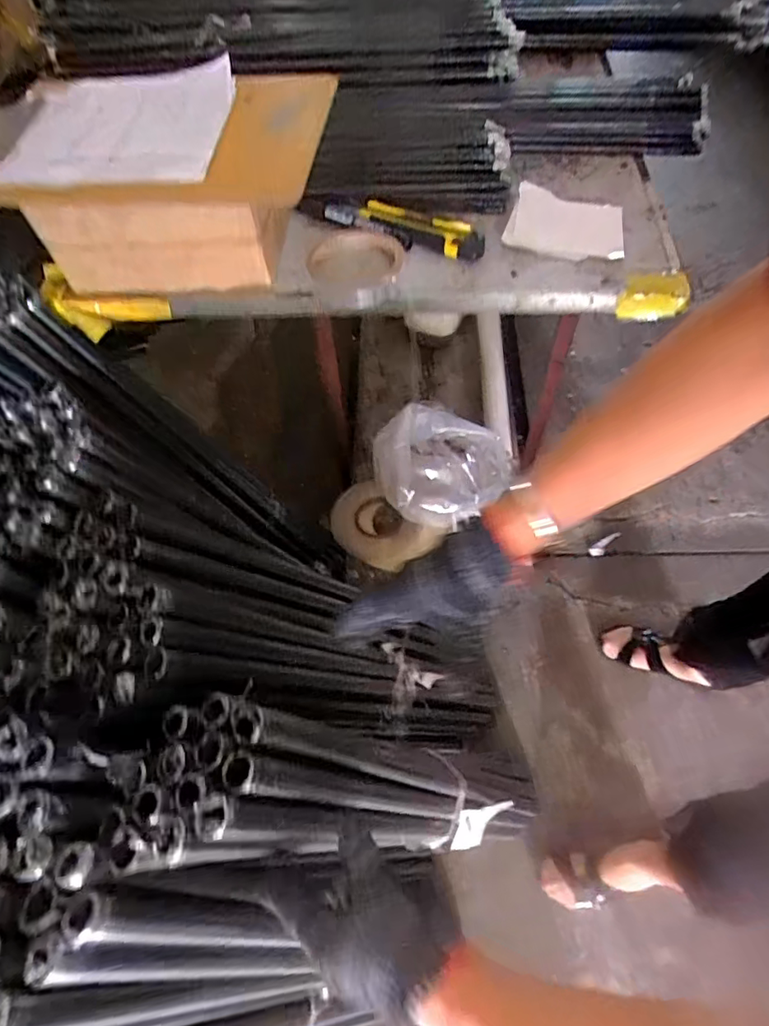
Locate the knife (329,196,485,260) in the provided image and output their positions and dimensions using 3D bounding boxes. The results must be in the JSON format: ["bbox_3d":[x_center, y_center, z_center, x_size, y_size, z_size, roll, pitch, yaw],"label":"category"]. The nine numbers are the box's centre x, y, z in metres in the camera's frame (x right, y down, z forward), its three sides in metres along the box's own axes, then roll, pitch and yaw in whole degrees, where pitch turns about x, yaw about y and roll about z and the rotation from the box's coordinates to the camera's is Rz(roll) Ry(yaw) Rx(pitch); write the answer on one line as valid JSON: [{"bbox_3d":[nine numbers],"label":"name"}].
[{"bbox_3d":[0.022,-0.285,0.539,0.166,0.019,0.045,26,66,16],"label":"knife"}]

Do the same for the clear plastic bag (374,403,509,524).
[{"bbox_3d":[0.102,-0.087,0.982,0.240,0.096,0.184,6,62,6],"label":"clear plastic bag"}]

